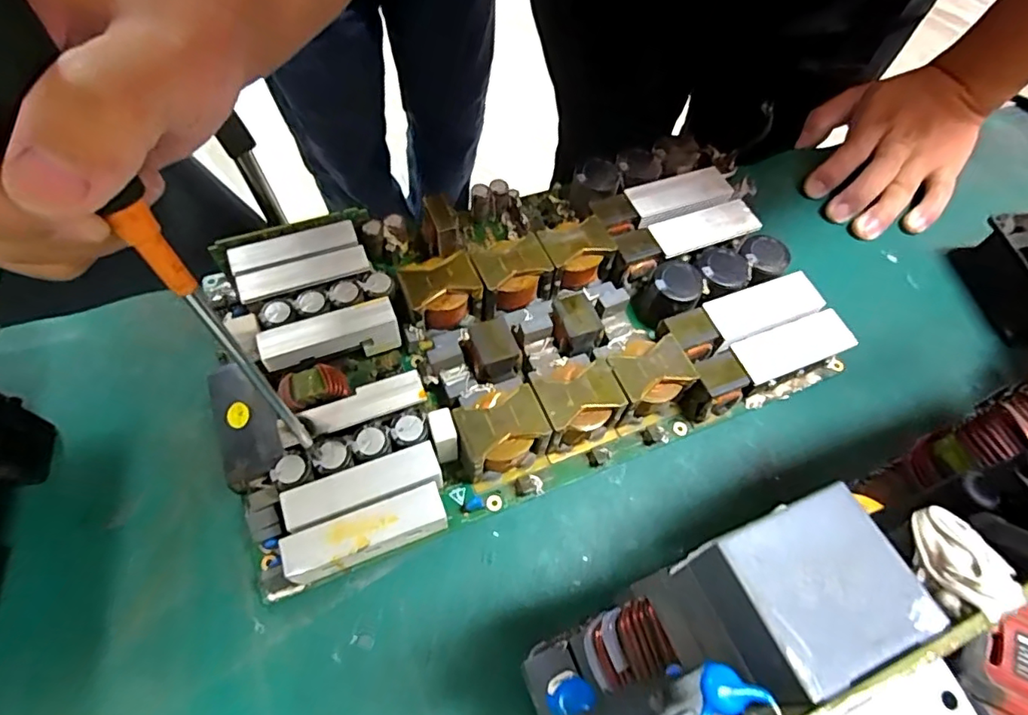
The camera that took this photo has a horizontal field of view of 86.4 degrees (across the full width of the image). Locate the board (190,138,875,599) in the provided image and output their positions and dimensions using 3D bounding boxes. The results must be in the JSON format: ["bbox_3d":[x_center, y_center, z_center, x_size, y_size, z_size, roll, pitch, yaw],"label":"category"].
[{"bbox_3d":[0.002,-0.023,0.316,0.324,0.040,0.189,-20,64,-14],"label":"board"}]

